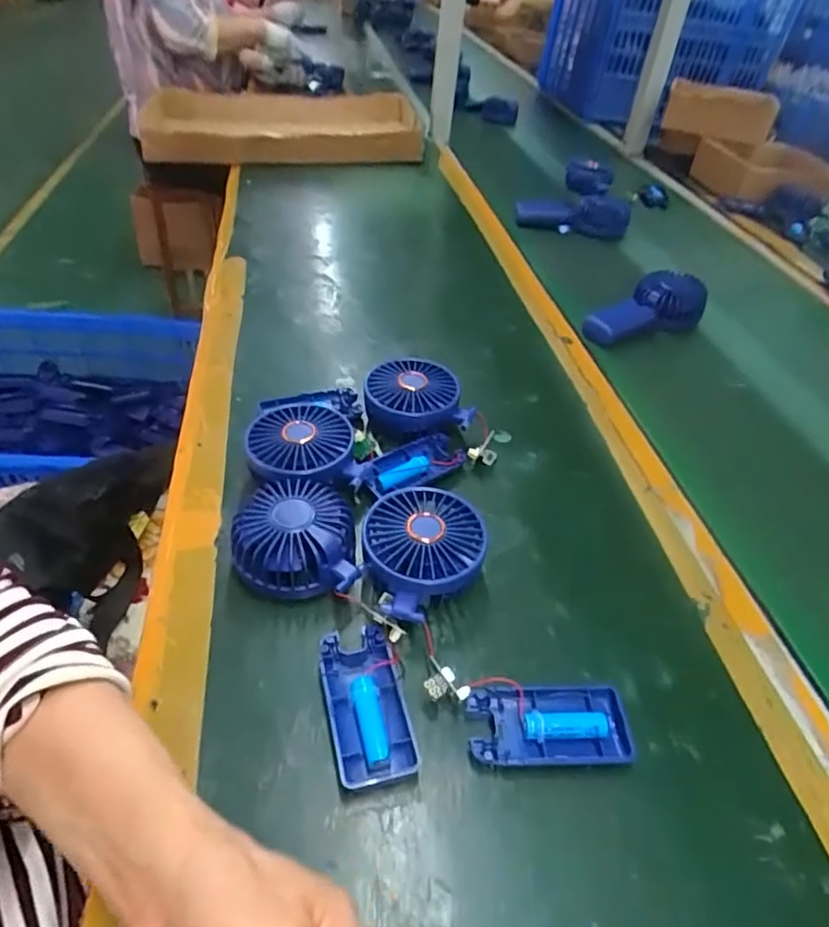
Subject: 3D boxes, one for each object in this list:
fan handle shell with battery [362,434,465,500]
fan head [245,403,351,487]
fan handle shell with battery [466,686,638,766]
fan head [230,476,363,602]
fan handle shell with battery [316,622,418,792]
[{"bbox_3d":[-0.001,0.003,0.505,0.092,0.021,0.044,-27,51,-30],"label":"fan handle shell with battery"},{"bbox_3d":[-0.092,-0.010,0.482,0.082,0.040,0.088,7,42,3],"label":"fan head"},{"bbox_3d":[0.080,0.158,0.353,0.094,0.016,0.043,2,42,-3],"label":"fan handle shell with battery"},{"bbox_3d":[-0.084,0.052,0.425,0.082,0.050,0.090,2,42,-2],"label":"fan head"},{"bbox_3d":[-0.029,0.145,0.356,0.045,0.015,0.093,-9,44,-14],"label":"fan handle shell with battery"}]

